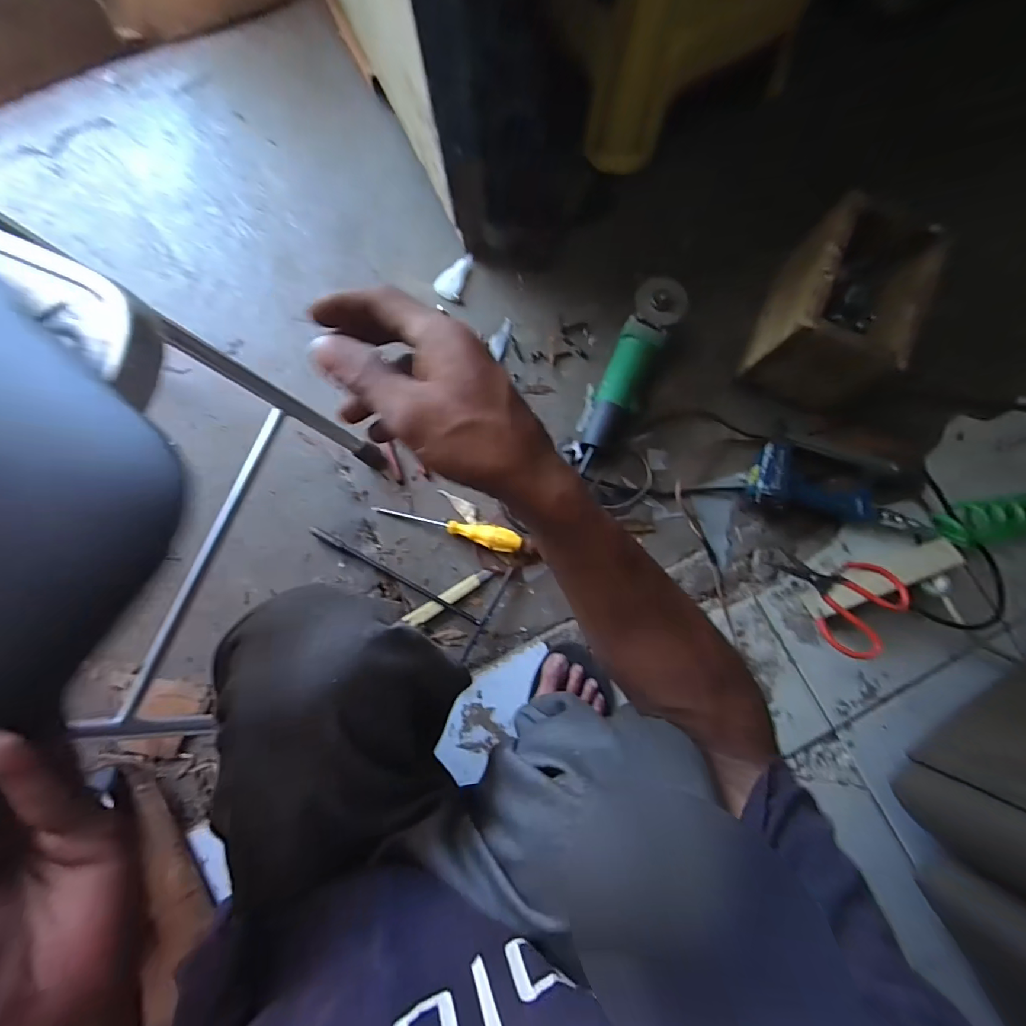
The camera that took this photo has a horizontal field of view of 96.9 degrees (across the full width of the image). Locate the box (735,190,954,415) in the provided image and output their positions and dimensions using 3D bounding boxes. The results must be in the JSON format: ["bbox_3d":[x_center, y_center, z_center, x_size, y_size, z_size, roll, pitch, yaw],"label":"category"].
[{"bbox_3d":[0.442,-0.276,0.632,0.156,0.169,0.199,23,84,3],"label":"box"}]

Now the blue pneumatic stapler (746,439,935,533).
[{"bbox_3d":[0.475,-0.044,0.665,0.253,0.053,0.102,10,83,2],"label":"blue pneumatic stapler"}]

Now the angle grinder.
[{"bbox_3d":[0.163,-0.201,0.672,0.071,0.080,0.277,27,84,4],"label":"angle grinder"}]

